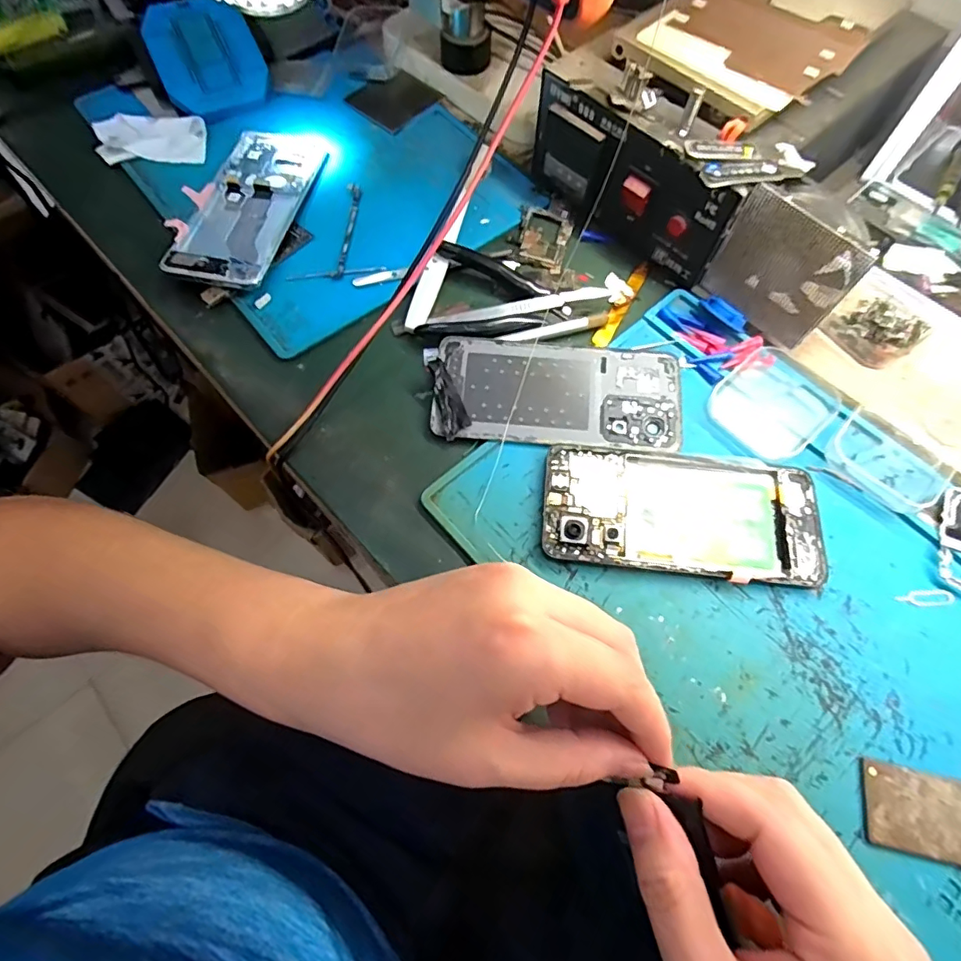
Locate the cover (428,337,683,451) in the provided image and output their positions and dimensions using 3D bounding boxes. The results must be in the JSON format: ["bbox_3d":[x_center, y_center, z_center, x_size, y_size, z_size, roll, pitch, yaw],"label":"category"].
[{"bbox_3d":[0.049,-0.058,0.341,0.158,0.008,0.072,4,67,1],"label":"cover"}]

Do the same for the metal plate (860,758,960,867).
[{"bbox_3d":[0.215,0.160,0.250,0.062,0.004,0.036,12,67,5],"label":"metal plate"}]

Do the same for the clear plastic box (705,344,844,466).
[{"bbox_3d":[0.189,-0.051,0.337,0.076,0.020,0.065,-39,72,-16],"label":"clear plastic box"}]

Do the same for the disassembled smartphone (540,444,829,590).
[{"bbox_3d":[0.118,0.019,0.309,0.159,0.007,0.072,7,67,3],"label":"disassembled smartphone"}]

